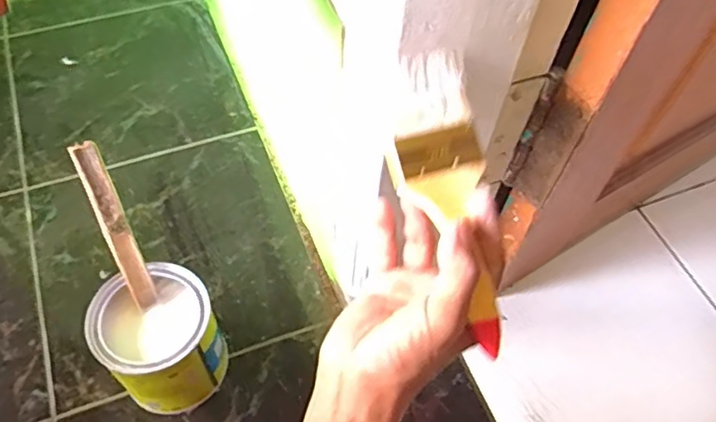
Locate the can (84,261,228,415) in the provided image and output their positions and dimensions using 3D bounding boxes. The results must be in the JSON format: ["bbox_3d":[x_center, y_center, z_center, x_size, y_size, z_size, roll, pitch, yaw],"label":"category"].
[{"bbox_3d":[-0.186,0.128,0.572,0.099,0.122,0.098,1,57,-2],"label":"can"}]

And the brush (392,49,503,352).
[{"bbox_3d":[0.056,-0.004,0.349,0.050,0.016,0.174,-12,87,-10],"label":"brush"}]

